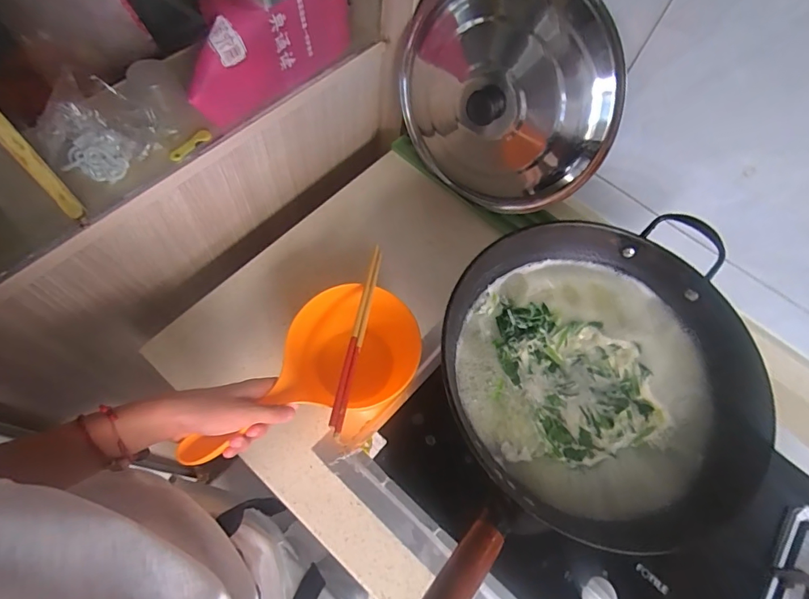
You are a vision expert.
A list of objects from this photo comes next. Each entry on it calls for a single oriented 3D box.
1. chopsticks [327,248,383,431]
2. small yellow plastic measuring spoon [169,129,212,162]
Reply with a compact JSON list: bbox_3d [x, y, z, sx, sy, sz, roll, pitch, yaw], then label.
[{"bbox_3d":[-0.055,0.041,0.531,0.014,0.017,0.233,12,64,0],"label":"chopsticks"},{"bbox_3d":[-0.277,-0.199,0.578,0.012,0.012,0.059,39,68,15],"label":"small yellow plastic measuring spoon"}]

